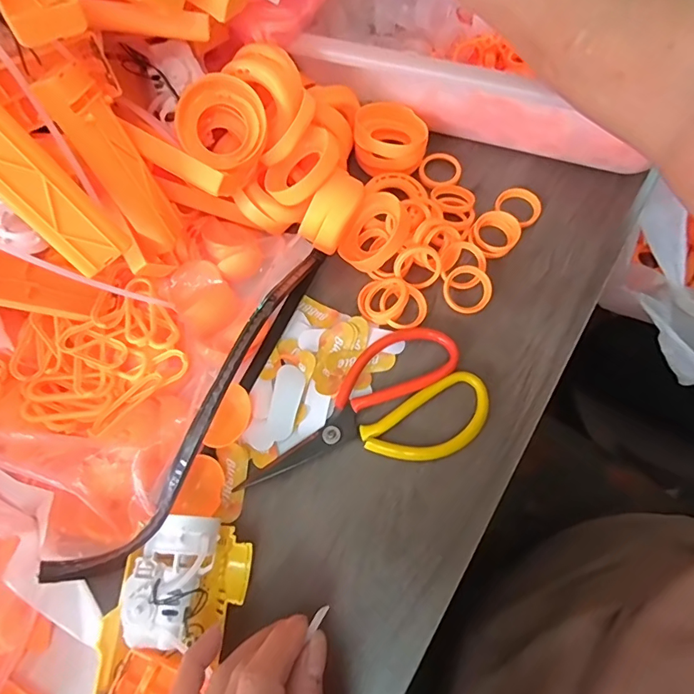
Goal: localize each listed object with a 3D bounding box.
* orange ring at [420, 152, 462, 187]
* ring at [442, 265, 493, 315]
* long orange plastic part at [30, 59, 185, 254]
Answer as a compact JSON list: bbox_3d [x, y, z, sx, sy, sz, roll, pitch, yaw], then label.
[{"bbox_3d":[0.079,-0.149,0.398,0.035,0.006,0.035,-1,69,3],"label":"orange ring"},{"bbox_3d":[0.090,-0.043,0.354,0.035,0.004,0.035,0,86,6],"label":"ring"},{"bbox_3d":[-0.137,-0.109,0.284,0.030,0.107,0.027,-34,46,-10],"label":"long orange plastic part"}]

